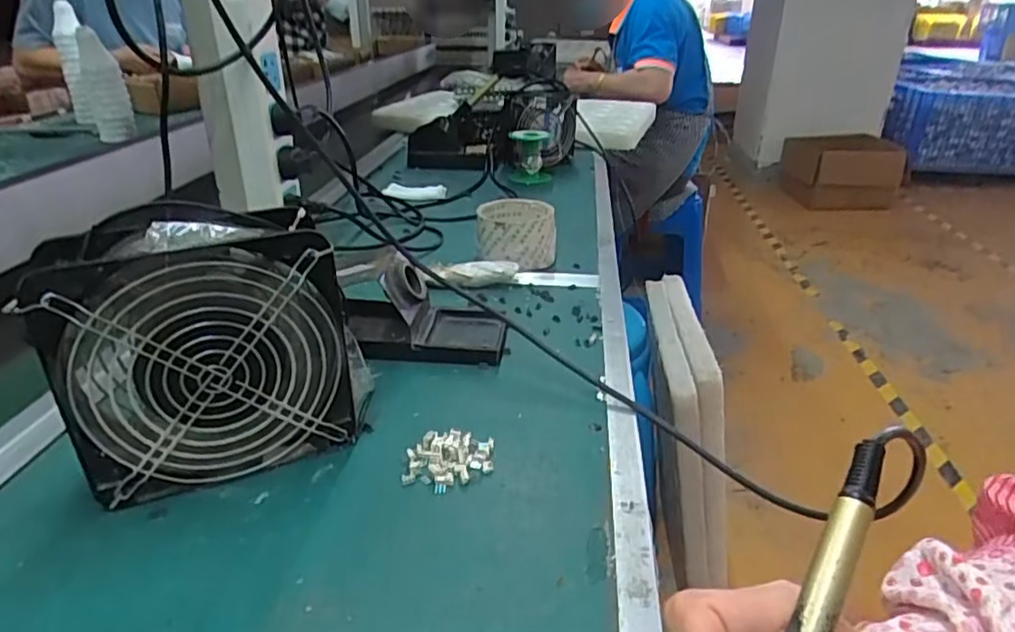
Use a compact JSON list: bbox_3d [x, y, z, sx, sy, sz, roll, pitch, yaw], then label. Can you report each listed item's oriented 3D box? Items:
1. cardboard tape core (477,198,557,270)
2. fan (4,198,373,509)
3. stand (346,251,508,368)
[{"bbox_3d":[0.010,-0.088,0.691,0.082,0.058,0.085,1,27,2],"label":"cardboard tape core"},{"bbox_3d":[-0.171,0.020,0.379,0.159,0.153,0.058,-13,30,-23],"label":"fan"},{"bbox_3d":[-0.073,-0.010,0.522,0.142,0.071,0.073,4,28,8],"label":"stand"}]

